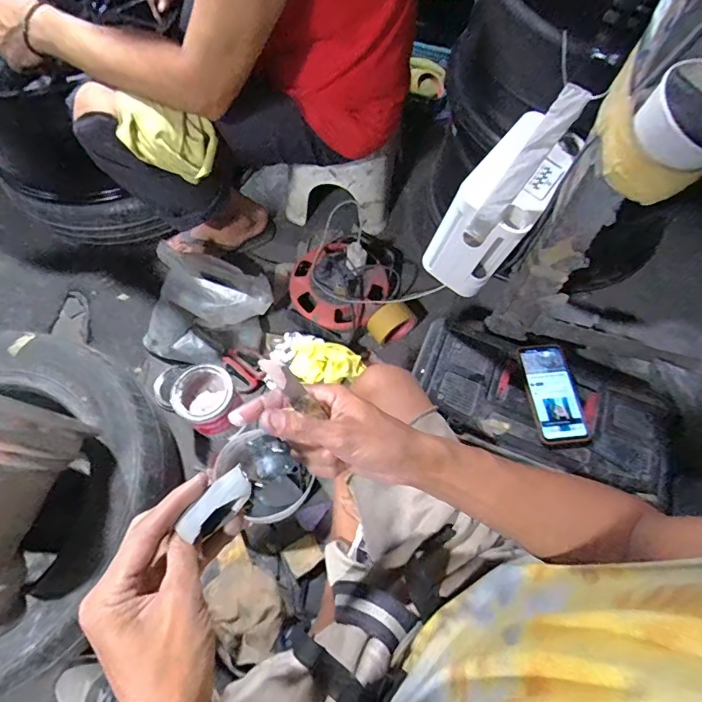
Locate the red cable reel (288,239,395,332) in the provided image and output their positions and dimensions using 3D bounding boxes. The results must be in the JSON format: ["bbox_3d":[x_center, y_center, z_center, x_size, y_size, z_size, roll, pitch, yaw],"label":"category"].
[{"bbox_3d":[-0.027,-0.152,0.894,0.207,0.106,0.198,24,67,10],"label":"red cable reel"}]

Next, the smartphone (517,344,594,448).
[{"bbox_3d":[0.318,0.066,0.700,0.081,0.016,0.161,-10,72,-1],"label":"smartphone"}]

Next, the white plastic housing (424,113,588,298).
[{"bbox_3d":[0.208,-0.195,0.620,0.106,0.155,0.201,36,70,14],"label":"white plastic housing"}]

